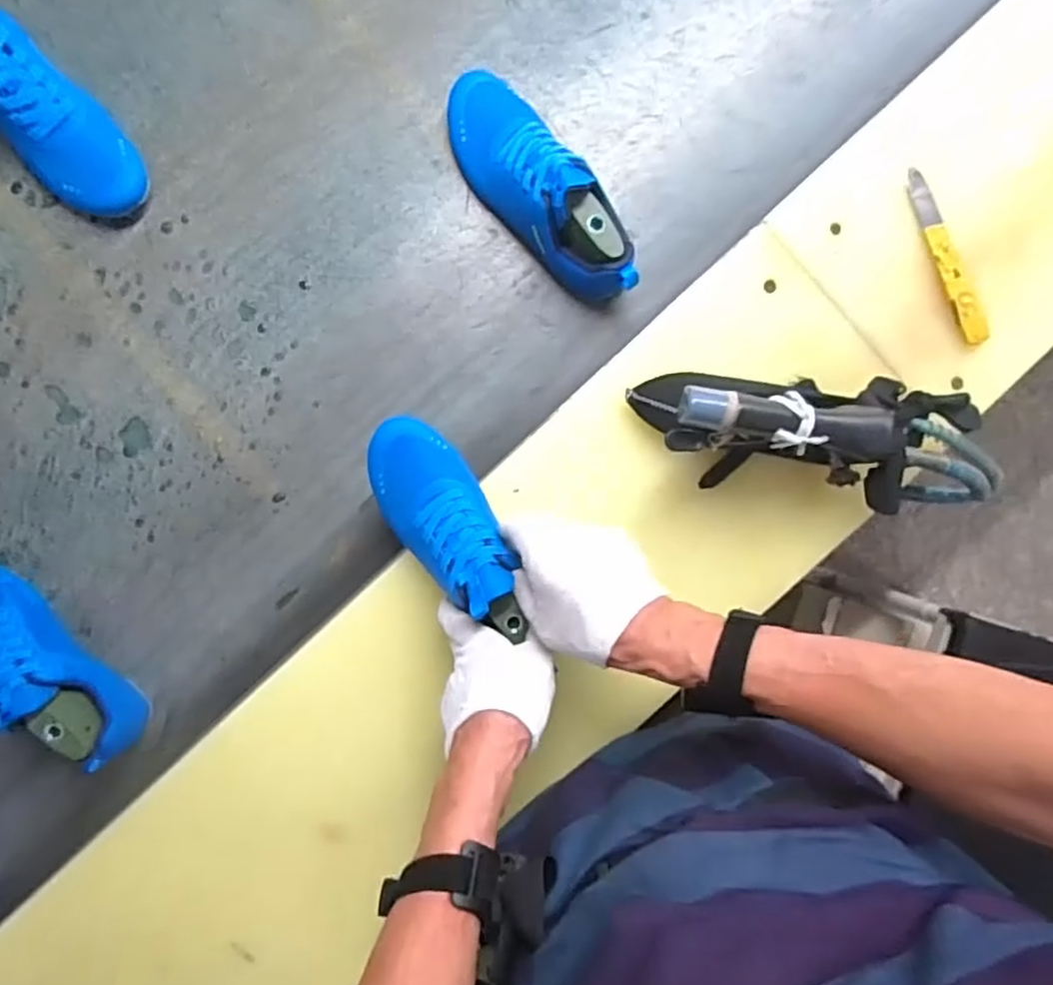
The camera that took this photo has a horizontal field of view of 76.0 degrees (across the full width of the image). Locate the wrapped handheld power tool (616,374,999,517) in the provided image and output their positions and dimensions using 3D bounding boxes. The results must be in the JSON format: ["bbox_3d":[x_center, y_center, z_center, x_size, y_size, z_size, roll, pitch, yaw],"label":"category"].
[{"bbox_3d":[0.258,-0.049,0.573,0.329,0.109,0.111,8,92,-1],"label":"wrapped handheld power tool"}]

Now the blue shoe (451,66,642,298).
[{"bbox_3d":[0.009,-0.287,0.628,0.078,0.100,0.255,-37,94,1],"label":"blue shoe"}]

